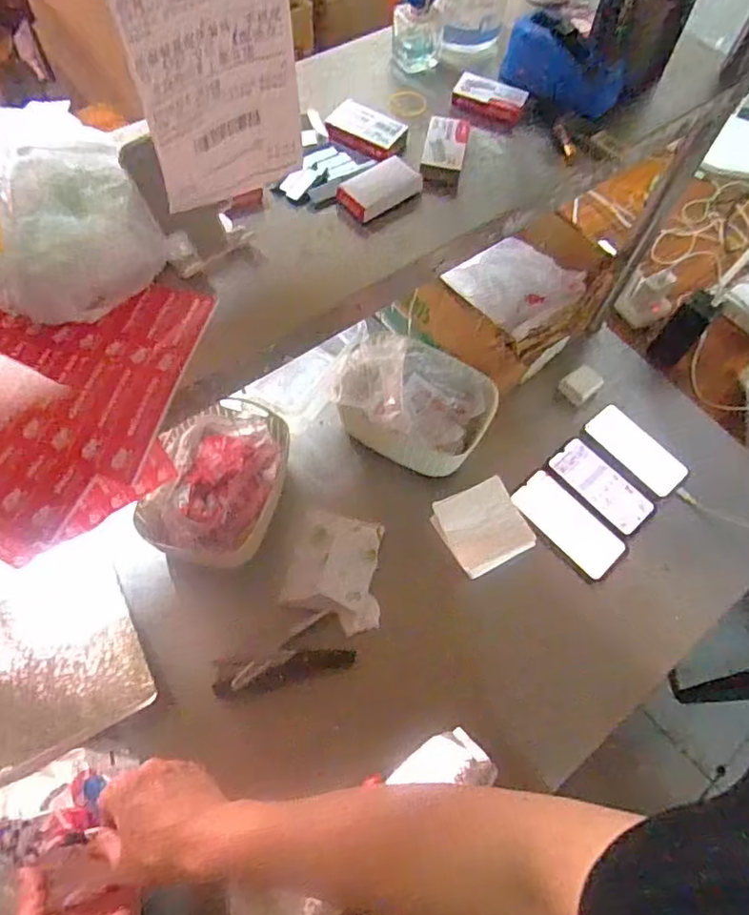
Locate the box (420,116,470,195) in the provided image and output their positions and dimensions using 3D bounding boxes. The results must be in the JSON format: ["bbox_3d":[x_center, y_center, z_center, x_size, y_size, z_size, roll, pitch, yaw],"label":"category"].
[{"bbox_3d":[0.065,-0.281,0.560,0.036,0.023,0.078,12,64,2],"label":"box"}]

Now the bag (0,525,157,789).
[{"bbox_3d":[-0.441,0.231,0.714,0.292,0.037,0.283,-26,68,-15],"label":"bag"}]

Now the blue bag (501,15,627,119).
[{"bbox_3d":[0.182,-0.377,0.585,0.120,0.050,0.065,35,67,13],"label":"blue bag"}]

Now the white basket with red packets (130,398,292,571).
[{"bbox_3d":[-0.199,0.031,0.781,0.156,0.103,0.222,7,64,0],"label":"white basket with red packets"}]

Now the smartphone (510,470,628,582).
[{"bbox_3d":[0.273,0.093,0.851,0.079,0.008,0.163,-38,72,-19],"label":"smartphone"}]

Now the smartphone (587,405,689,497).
[{"bbox_3d":[0.394,-0.012,0.904,0.075,0.012,0.155,-36,71,-19],"label":"smartphone"}]

